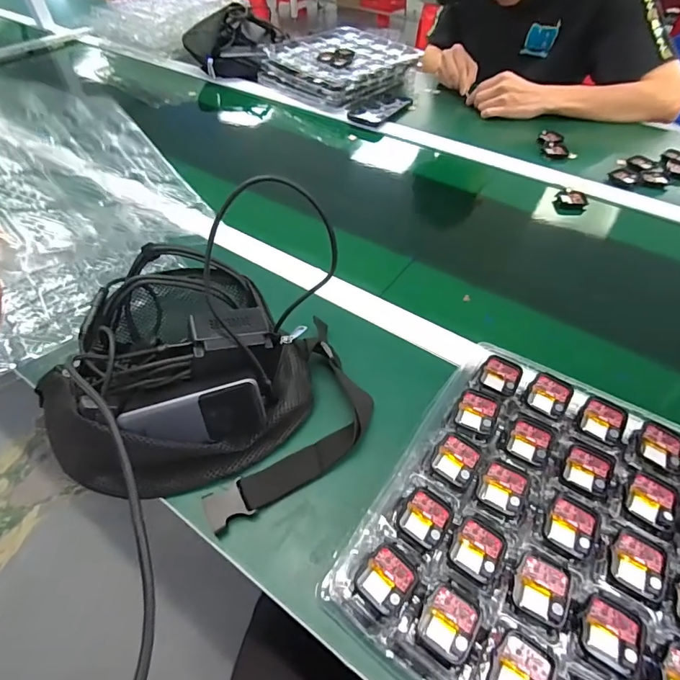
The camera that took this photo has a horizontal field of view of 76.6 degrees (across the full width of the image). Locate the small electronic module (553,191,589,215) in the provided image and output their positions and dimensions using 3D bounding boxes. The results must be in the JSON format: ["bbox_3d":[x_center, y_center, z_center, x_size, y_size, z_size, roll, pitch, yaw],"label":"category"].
[{"bbox_3d":[0.382,-0.228,0.715,0.050,0.028,0.029,9,52,8],"label":"small electronic module"}]

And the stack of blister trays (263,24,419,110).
[{"bbox_3d":[-0.003,-0.663,1.032,0.289,0.055,0.319,35,59,26],"label":"stack of blister trays"}]

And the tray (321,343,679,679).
[{"bbox_3d":[0.185,0.160,0.353,0.284,0.043,0.289,28,55,22],"label":"tray"}]

